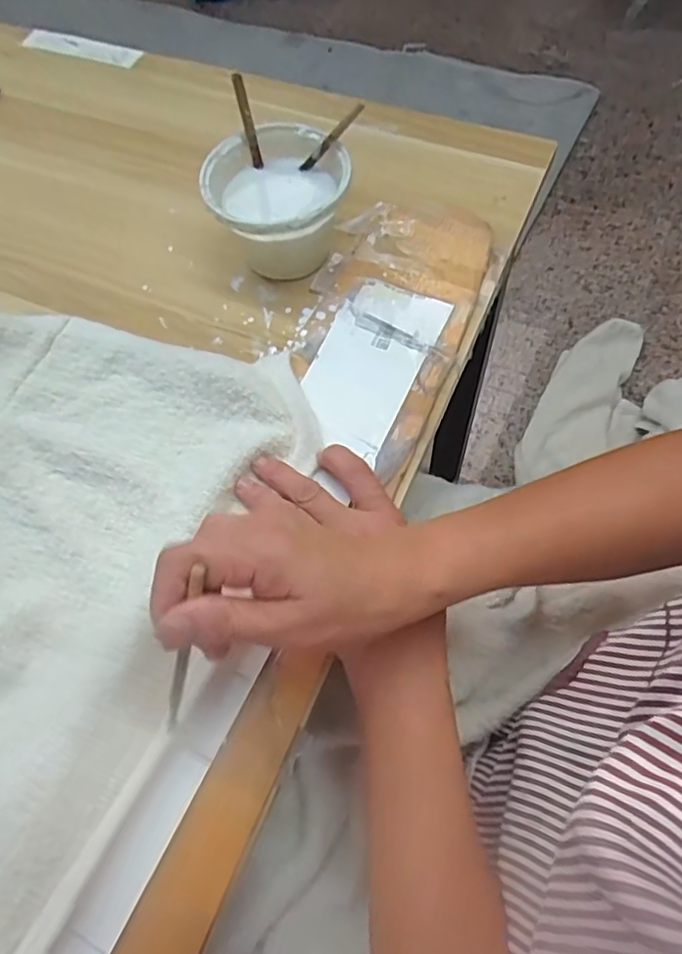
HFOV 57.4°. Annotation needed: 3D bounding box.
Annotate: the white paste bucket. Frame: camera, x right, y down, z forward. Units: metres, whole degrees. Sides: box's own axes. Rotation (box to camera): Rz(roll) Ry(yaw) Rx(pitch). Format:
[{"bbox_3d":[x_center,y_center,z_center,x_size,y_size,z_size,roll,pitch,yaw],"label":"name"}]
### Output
[{"bbox_3d":[-0.048,-0.214,0.500,0.107,0.078,0.105,-2,60,3],"label":"white paste bucket"}]

